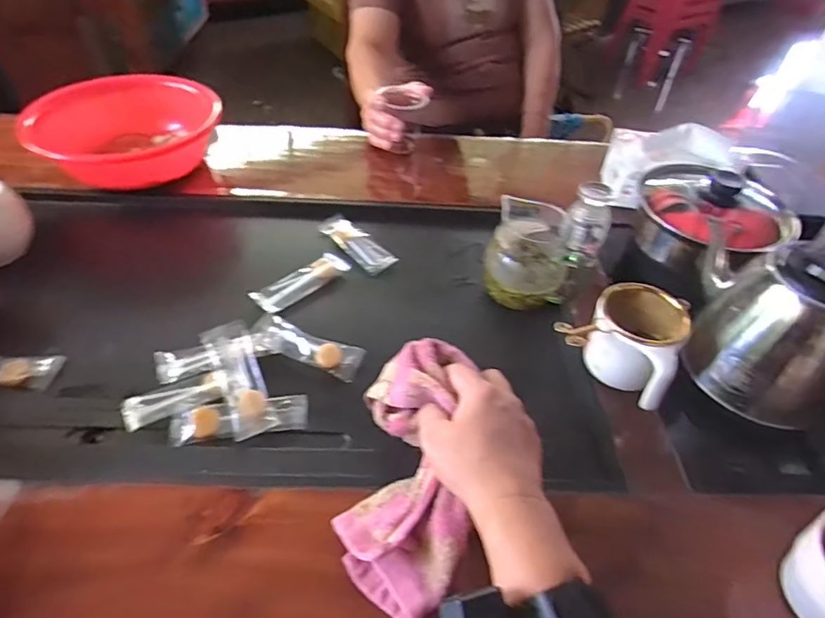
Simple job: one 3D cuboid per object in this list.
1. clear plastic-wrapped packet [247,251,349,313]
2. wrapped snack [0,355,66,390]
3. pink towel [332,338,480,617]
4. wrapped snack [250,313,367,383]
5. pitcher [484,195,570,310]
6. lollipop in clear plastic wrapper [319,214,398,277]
[{"bbox_3d":[-0.122,-0.032,0.588,0.035,0.006,0.109,36,53,28],"label":"clear plastic-wrapped packet"},{"bbox_3d":[-0.383,0.056,0.488,0.105,0.011,0.037,0,45,-4],"label":"wrapped snack"},{"bbox_3d":[-0.003,0.116,0.399,0.085,0.044,0.201,5,59,0],"label":"pink towel"},{"bbox_3d":[-0.106,0.040,0.519,0.113,0.013,0.046,19,46,15],"label":"wrapped snack"},{"bbox_3d":[0.126,-0.057,0.584,0.084,0.109,0.101,11,45,7],"label":"pitcher"},{"bbox_3d":[-0.072,-0.085,0.647,0.042,0.009,0.130,-27,52,-28],"label":"lollipop in clear plastic wrapper"}]

